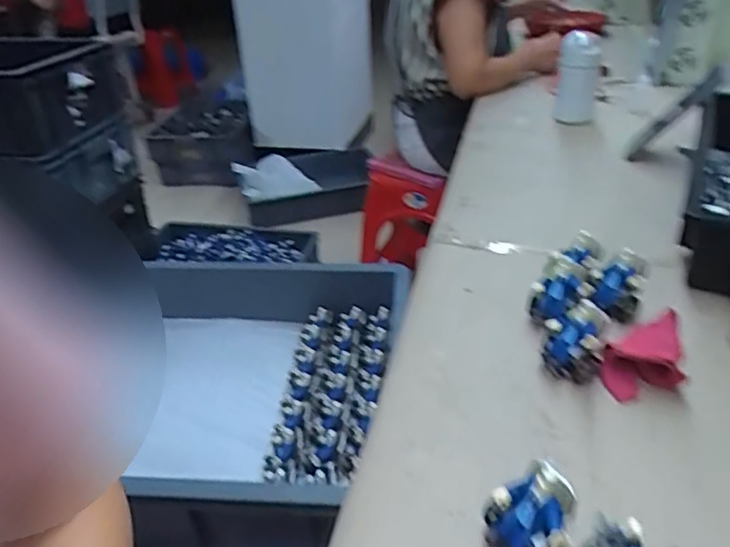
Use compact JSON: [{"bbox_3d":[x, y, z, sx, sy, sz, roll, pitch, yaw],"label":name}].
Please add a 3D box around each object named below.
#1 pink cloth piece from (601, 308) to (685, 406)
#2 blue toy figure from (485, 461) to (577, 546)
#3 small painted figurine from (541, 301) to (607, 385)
[{"bbox_3d":[0.228,0.064,0.489,0.059,0.042,0.080,5,33,12],"label":"pink cloth piece"},{"bbox_3d":[0.098,0.148,0.354,0.047,0.062,0.043,-2,32,1],"label":"blue toy figure"},{"bbox_3d":[0.175,0.056,0.490,0.046,0.058,0.046,11,34,21],"label":"small painted figurine"}]

